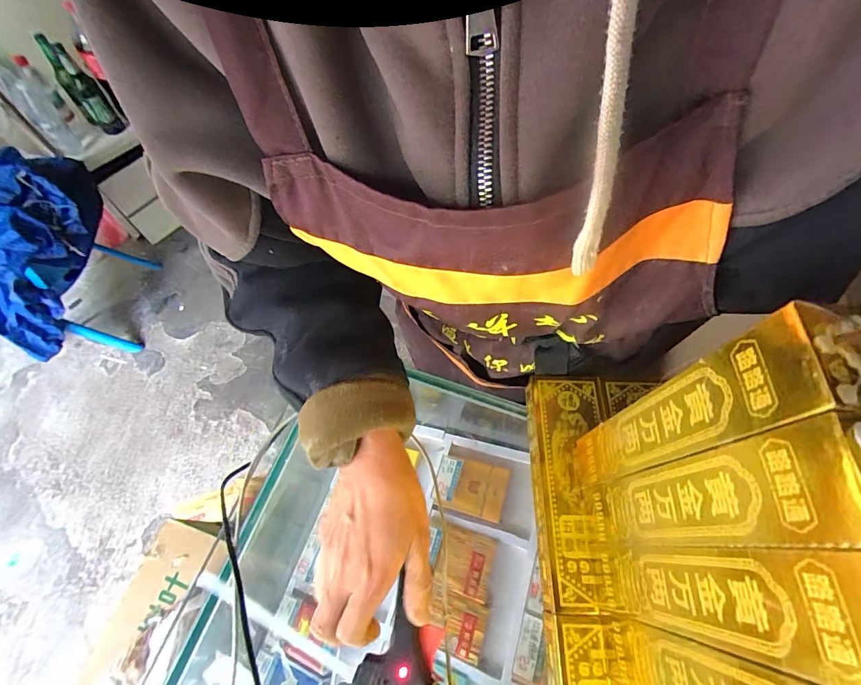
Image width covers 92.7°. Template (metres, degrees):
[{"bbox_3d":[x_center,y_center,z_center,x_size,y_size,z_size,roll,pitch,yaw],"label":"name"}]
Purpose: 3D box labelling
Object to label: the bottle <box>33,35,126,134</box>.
[{"bbox_3d":[-1.161,-0.844,1.368,0.086,0.295,0.096,-42,29,-19],"label":"bottle"}]

